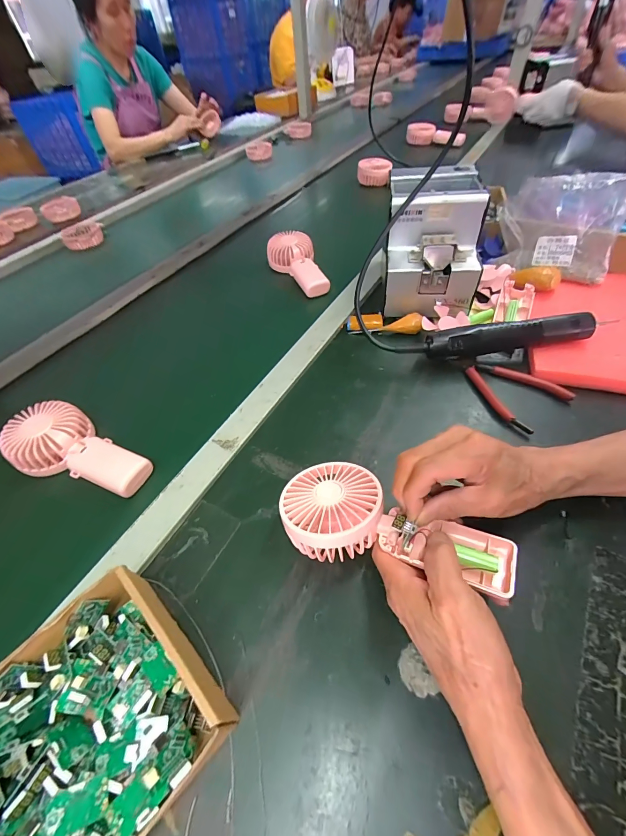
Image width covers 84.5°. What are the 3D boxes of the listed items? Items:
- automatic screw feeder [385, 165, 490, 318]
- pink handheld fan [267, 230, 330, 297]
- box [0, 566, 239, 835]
[{"bbox_3d":[0.170,-0.254,0.503,0.121,0.146,0.152,3,51,7],"label":"automatic screw feeder"},{"bbox_3d":[-0.030,-0.281,0.627,0.084,0.051,0.153,-14,51,-7],"label":"pink handheld fan"},{"bbox_3d":[-0.155,0.211,0.221,0.138,0.052,0.161,35,61,28],"label":"box"}]

